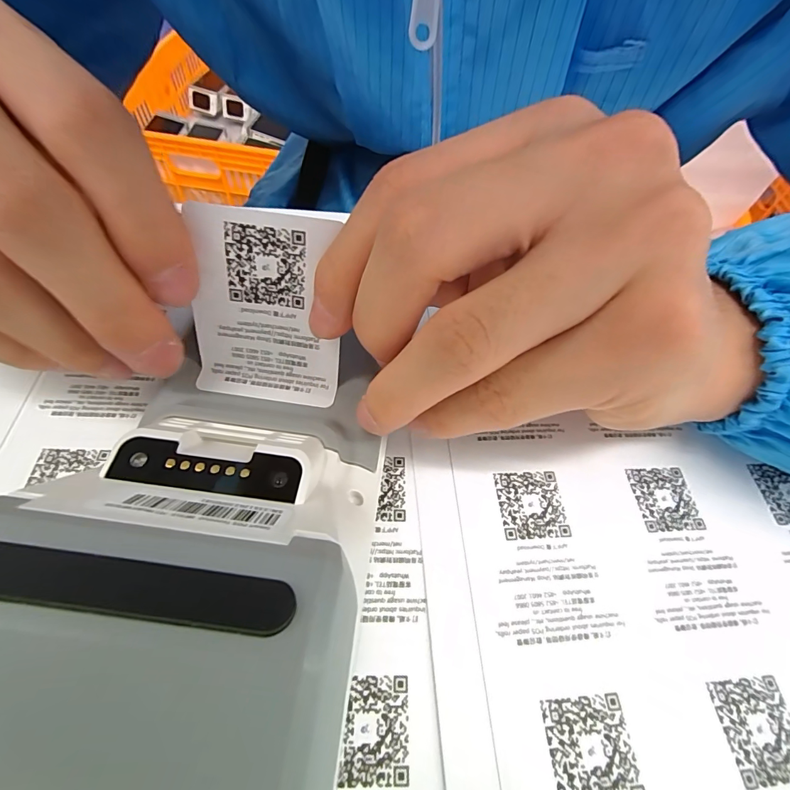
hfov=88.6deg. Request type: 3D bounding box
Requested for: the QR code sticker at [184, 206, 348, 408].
[{"bbox_3d":[-0.038,-0.024,0.120,0.043,0.054,0.007,5,29,-3],"label":"QR code sticker"}]

